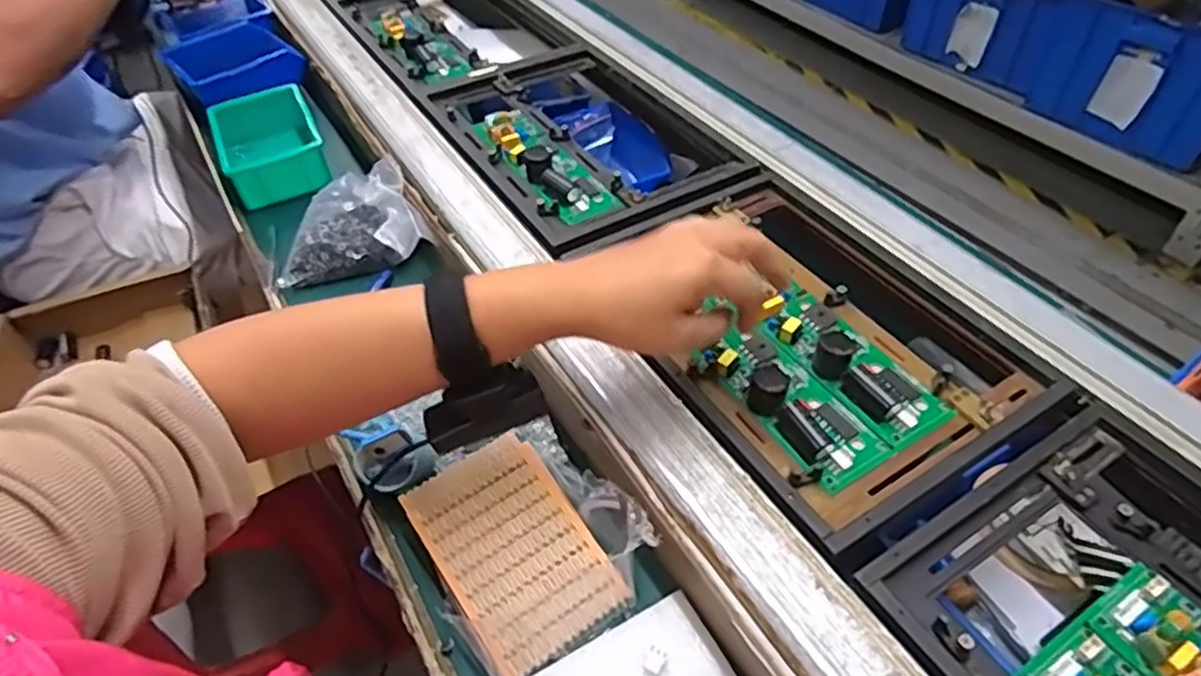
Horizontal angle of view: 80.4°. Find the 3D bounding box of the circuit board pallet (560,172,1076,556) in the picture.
[{"bbox_3d":[0.145,-0.015,0.514,0.232,0.031,0.299,-26,52,-23],"label":"circuit board pallet"}]

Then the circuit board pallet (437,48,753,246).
[{"bbox_3d":[-0.018,-0.209,0.688,0.219,0.020,0.297,-25,52,-22],"label":"circuit board pallet"}]

